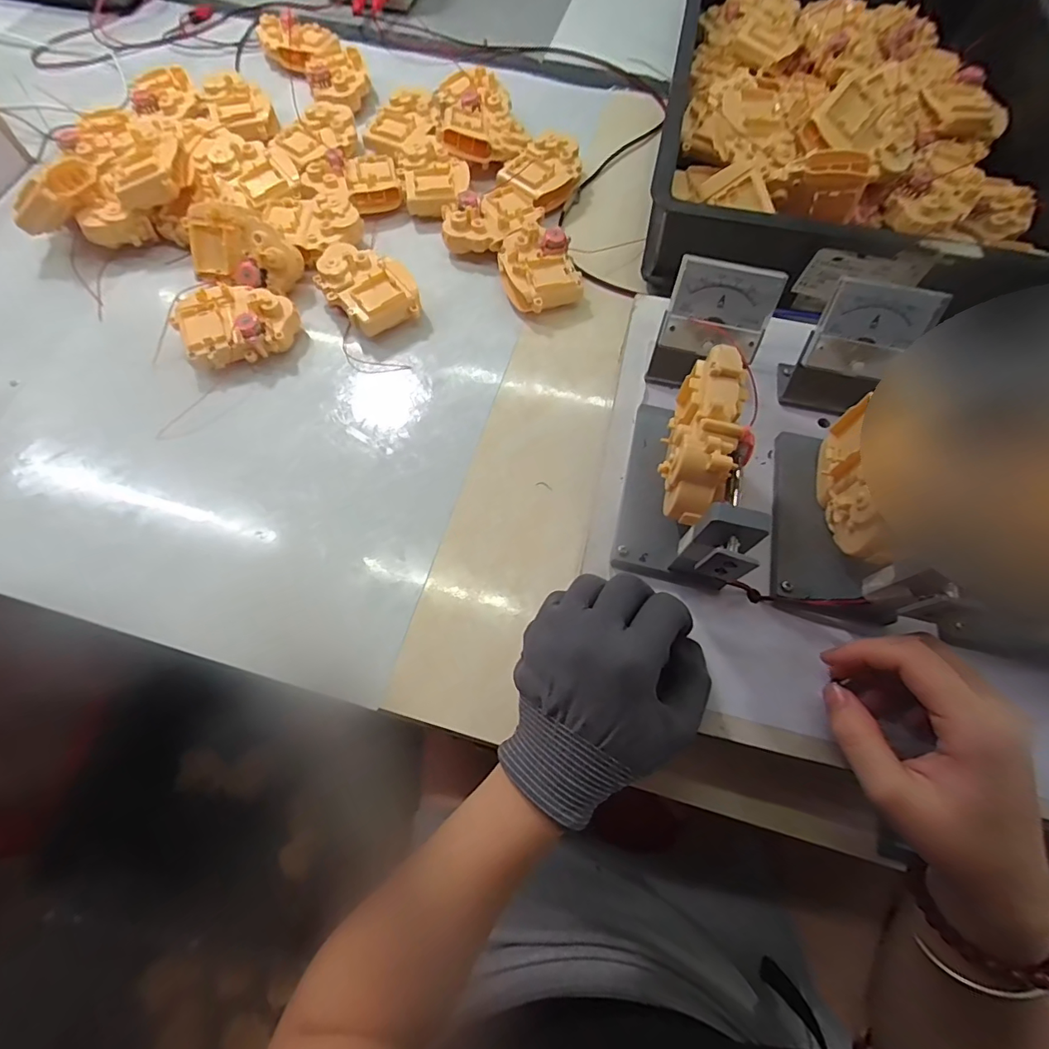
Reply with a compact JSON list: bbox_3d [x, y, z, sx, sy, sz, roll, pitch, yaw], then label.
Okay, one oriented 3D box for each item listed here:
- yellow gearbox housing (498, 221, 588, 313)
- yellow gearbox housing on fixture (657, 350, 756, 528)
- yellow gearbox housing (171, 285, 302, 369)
[{"bbox_3d":[0.015,-0.242,0.467,0.072,0.030,0.084,-13,68,-8],"label":"yellow gearbox housing"},{"bbox_3d":[0.098,-0.050,0.262,0.040,0.034,0.092,14,67,4],"label":"yellow gearbox housing on fixture"},{"bbox_3d":[-0.254,-0.178,0.433,0.096,0.026,0.068,-21,69,-11],"label":"yellow gearbox housing"}]

